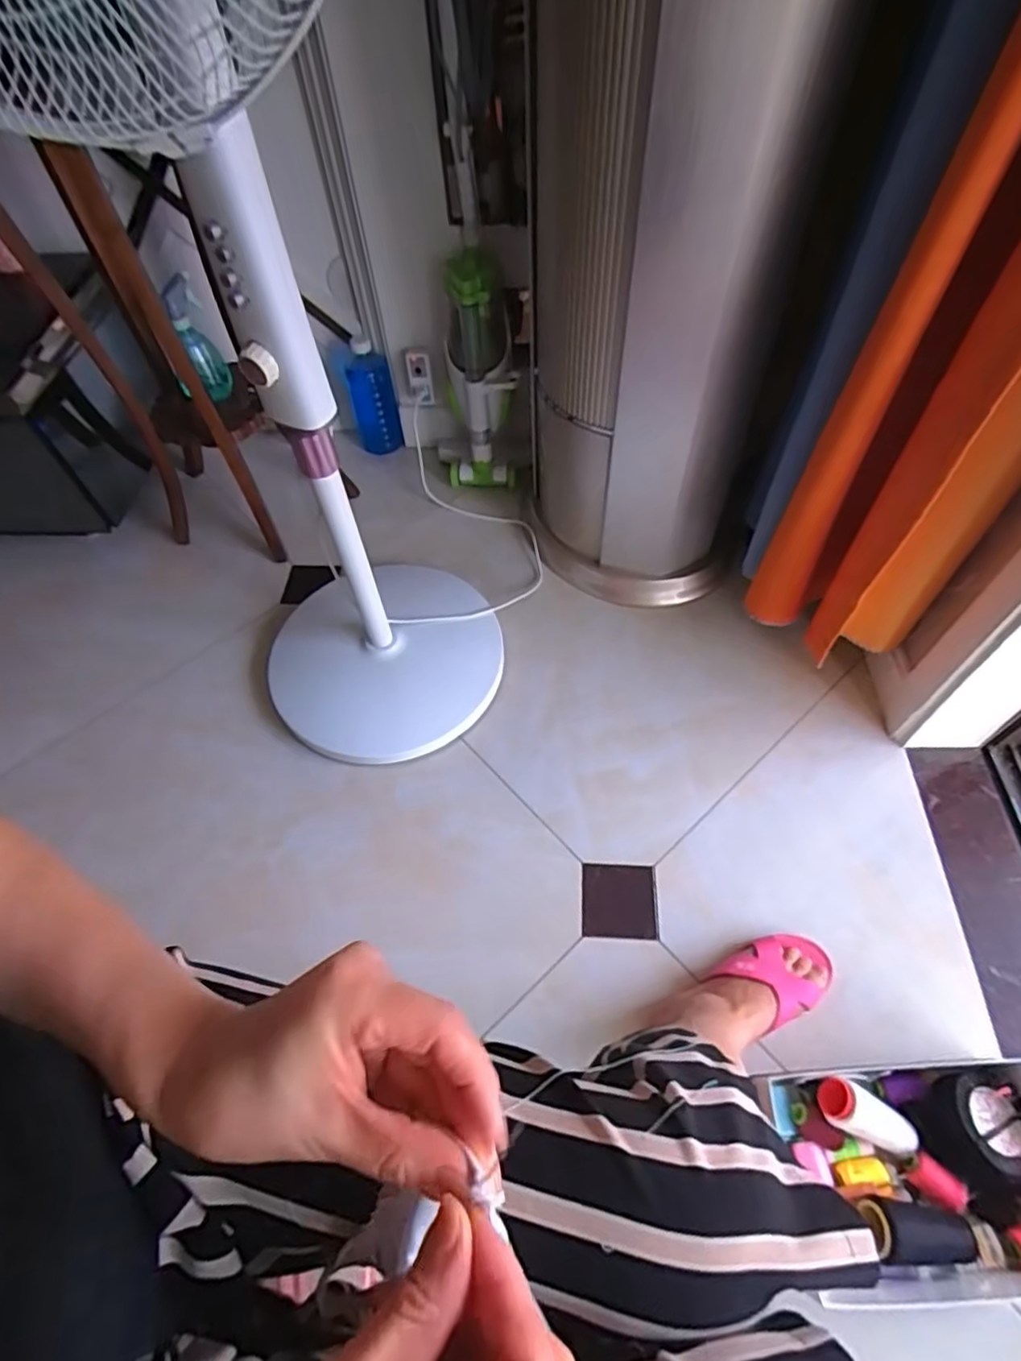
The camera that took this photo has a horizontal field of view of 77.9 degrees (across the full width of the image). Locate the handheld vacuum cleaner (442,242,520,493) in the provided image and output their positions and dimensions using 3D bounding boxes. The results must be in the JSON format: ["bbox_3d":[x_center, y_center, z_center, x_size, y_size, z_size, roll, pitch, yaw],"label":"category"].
[{"bbox_3d":[-0.062,-0.547,1.161,0.131,0.388,0.135,-11,58,-4],"label":"handheld vacuum cleaner"}]

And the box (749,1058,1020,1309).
[{"bbox_3d":[0.427,0.514,0.658,0.285,0.103,0.191,-4,58,0],"label":"box"}]

